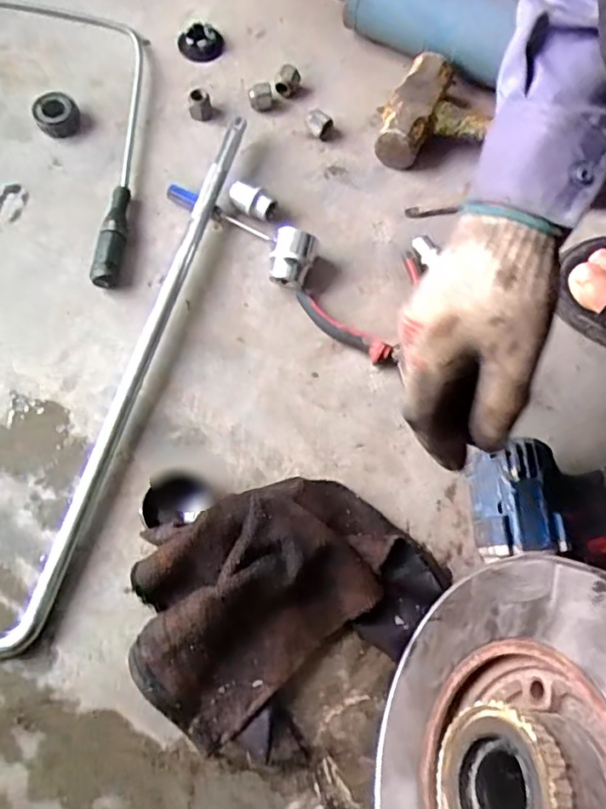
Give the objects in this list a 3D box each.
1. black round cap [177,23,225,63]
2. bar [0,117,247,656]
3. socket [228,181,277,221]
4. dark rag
[{"bbox_3d":[-0.108,-0.377,0.606,0.042,0.012,0.046,0,72,-1],"label":"black round cap"},{"bbox_3d":[-0.165,-0.048,0.498,0.074,0.031,0.511,17,72,5],"label":"bar"},{"bbox_3d":[-0.047,-0.190,0.540,0.046,0.025,0.020,32,74,9],"label":"socket"},{"bbox_3d":[-0.012,0.147,0.420,0.215,0.060,0.169,-22,74,-8],"label":"dark rag"}]

